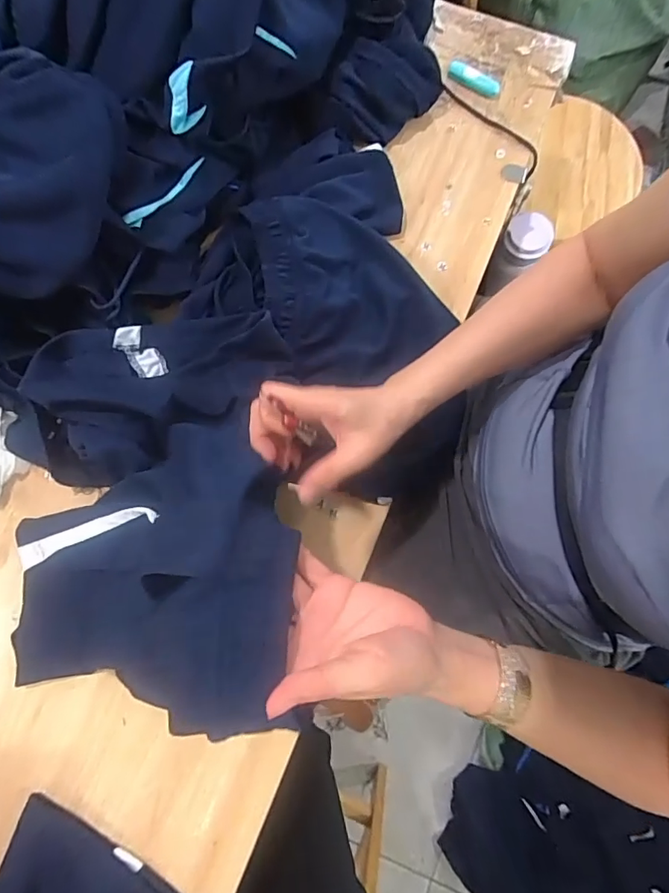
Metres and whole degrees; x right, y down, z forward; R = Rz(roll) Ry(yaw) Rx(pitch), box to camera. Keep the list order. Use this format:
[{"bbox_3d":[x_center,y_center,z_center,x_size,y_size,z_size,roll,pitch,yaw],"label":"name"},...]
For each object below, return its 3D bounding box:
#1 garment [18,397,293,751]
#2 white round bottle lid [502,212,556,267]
[{"bbox_3d":[-0.164,0.096,0.389,0.092,0.335,0.200,7,75,-44],"label":"garment"},{"bbox_3d":[0.271,-0.291,0.658,0.059,0.039,0.060,44,82,7],"label":"white round bottle lid"}]

